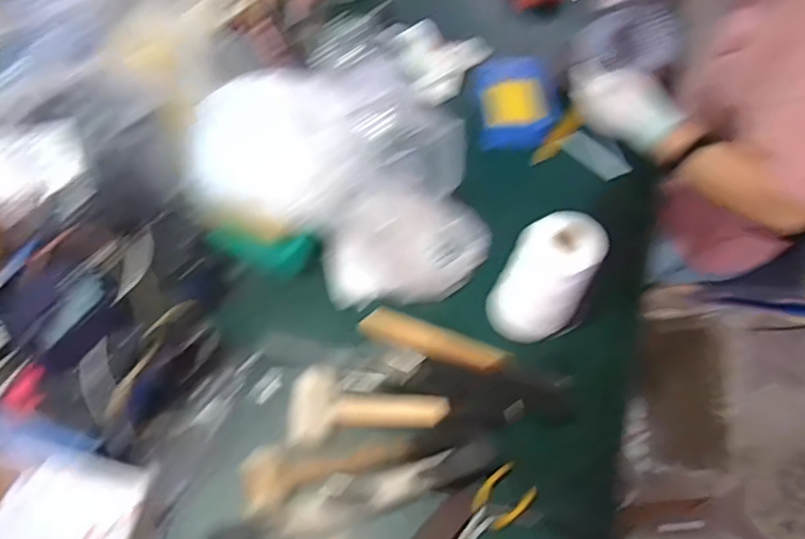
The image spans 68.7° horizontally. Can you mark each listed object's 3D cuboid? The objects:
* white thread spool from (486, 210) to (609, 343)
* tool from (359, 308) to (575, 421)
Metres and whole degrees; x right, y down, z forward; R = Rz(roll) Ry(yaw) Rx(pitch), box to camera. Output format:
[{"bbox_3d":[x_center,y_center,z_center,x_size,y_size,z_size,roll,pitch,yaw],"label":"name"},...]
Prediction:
[{"bbox_3d":[0.173,0.013,0.709,0.099,0.157,0.082,-19,62,-15],"label":"white thread spool"},{"bbox_3d":[0.083,0.106,0.733,0.271,0.024,0.054,24,60,10],"label":"tool"}]

